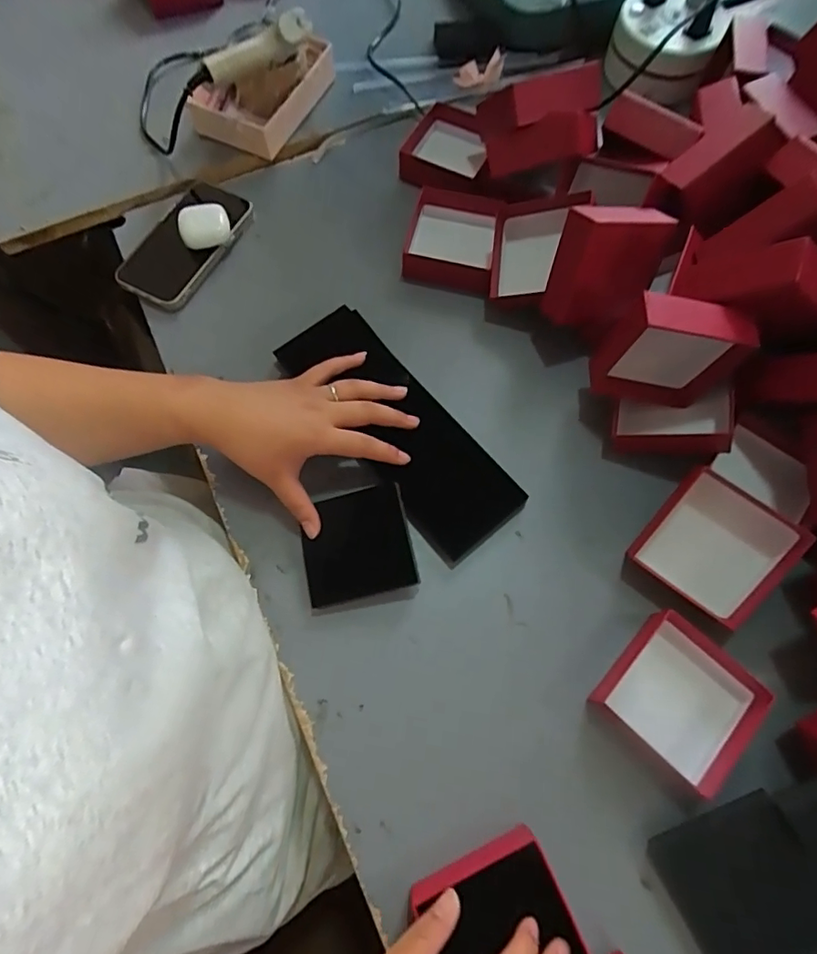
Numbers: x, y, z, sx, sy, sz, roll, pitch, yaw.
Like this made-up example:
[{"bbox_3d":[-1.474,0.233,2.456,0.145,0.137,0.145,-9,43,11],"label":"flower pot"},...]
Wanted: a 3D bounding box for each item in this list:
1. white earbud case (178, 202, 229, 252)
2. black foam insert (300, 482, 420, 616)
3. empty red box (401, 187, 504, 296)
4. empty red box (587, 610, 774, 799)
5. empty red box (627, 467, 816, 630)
[{"bbox_3d":[-0.200,-0.246,0.511,0.047,0.018,0.044,-16,81,-13],"label":"white earbud case"},{"bbox_3d":[-0.040,0.056,0.418,0.085,0.027,0.091,-9,69,-2],"label":"black foam insert"},{"bbox_3d":[0.042,-0.235,0.521,0.090,0.035,0.106,10,70,4],"label":"empty red box"},{"bbox_3d":[0.193,0.158,0.373,0.089,0.027,0.087,40,75,15],"label":"empty red box"},{"bbox_3d":[0.231,0.053,0.392,0.091,0.023,0.090,33,98,8],"label":"empty red box"}]

